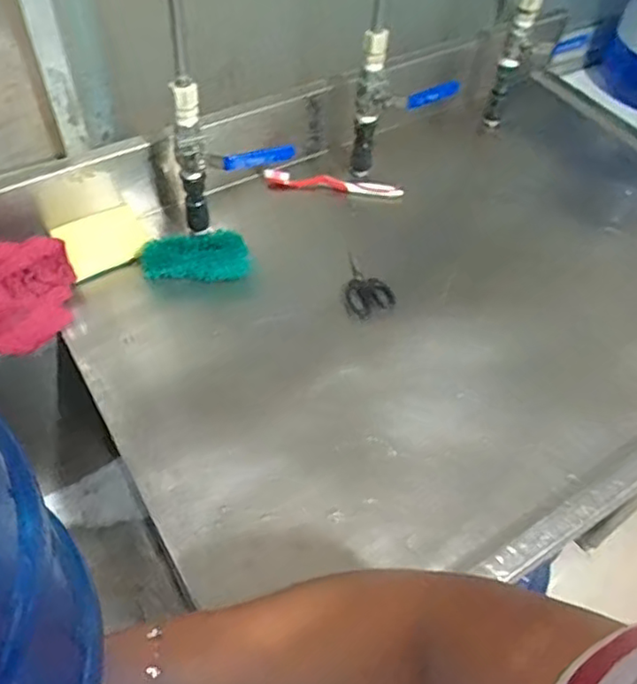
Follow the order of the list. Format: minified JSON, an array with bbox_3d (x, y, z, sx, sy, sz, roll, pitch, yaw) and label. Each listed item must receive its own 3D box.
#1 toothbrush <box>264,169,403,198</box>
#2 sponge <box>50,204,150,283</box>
[{"bbox_3d":[0.019,-0.212,0.860,0.183,0.015,0.028,7,52,2],"label":"toothbrush"},{"bbox_3d":[-0.256,-0.121,0.762,0.098,0.009,0.075,-22,75,-2],"label":"sponge"}]

